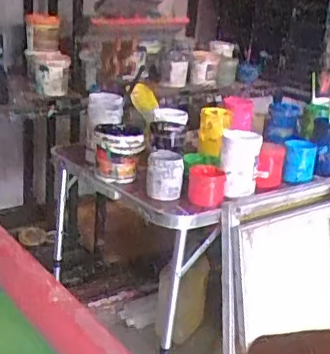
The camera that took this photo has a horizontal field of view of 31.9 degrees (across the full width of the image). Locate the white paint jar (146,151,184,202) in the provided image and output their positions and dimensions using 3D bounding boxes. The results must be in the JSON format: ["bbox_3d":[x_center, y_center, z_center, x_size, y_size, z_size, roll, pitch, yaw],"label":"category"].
[{"bbox_3d":[-0.001,-0.002,1.368,0.084,0.097,0.074,5,19,0],"label":"white paint jar"}]

